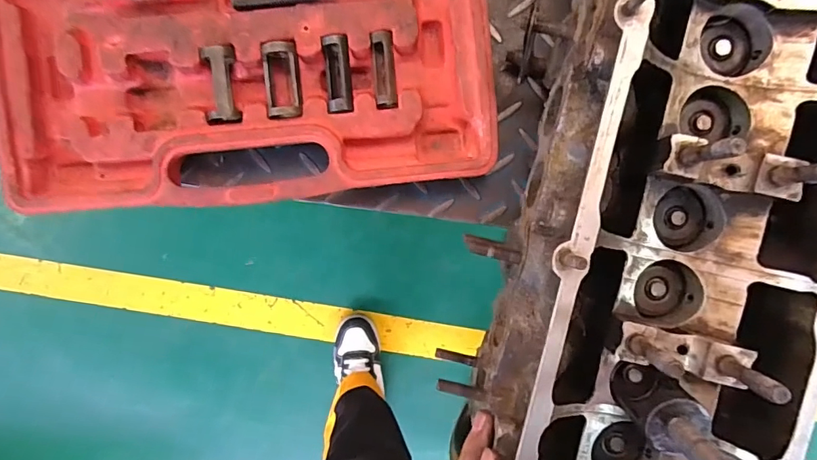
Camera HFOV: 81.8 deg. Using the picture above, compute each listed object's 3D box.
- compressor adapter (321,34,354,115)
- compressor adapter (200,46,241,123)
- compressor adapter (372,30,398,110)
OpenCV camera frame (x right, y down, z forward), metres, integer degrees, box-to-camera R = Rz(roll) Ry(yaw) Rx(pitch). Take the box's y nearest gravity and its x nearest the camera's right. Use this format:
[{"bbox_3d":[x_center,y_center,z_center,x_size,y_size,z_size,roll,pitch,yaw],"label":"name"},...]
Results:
[{"bbox_3d":[-0.049,-0.106,0.325,0.018,0.011,0.053,-5,94,3],"label":"compressor adapter"},{"bbox_3d":[-0.128,-0.099,0.322,0.020,0.018,0.051,2,95,2],"label":"compressor adapter"},{"bbox_3d":[-0.017,-0.109,0.327,0.016,0.012,0.052,-4,94,3],"label":"compressor adapter"}]

